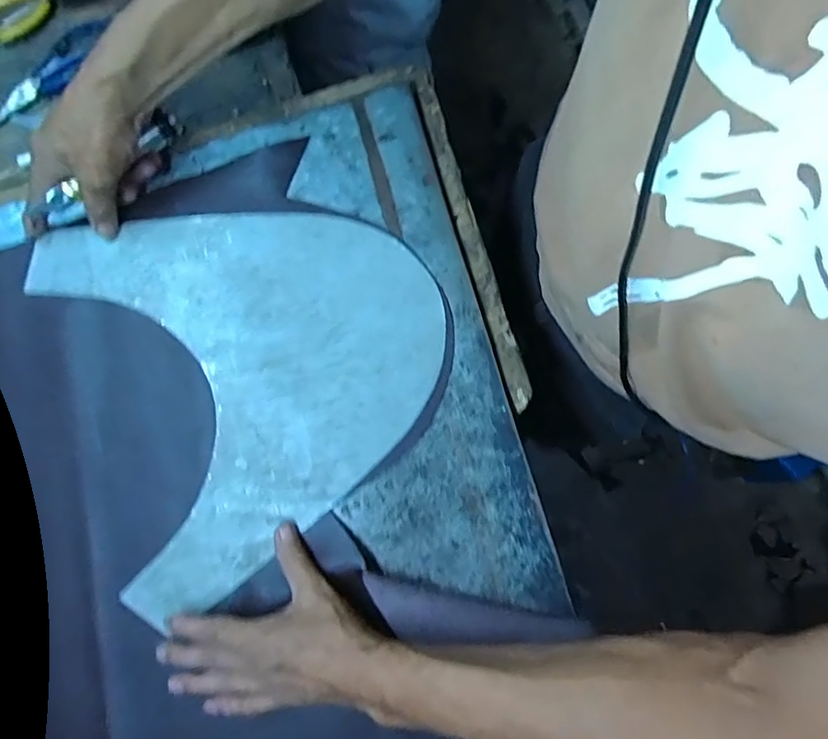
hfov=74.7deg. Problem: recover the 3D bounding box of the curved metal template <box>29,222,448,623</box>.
[{"bbox_3d":[-0.127,-0.009,0.448,0.296,0.009,0.309,-23,84,-1],"label":"curved metal template"}]

